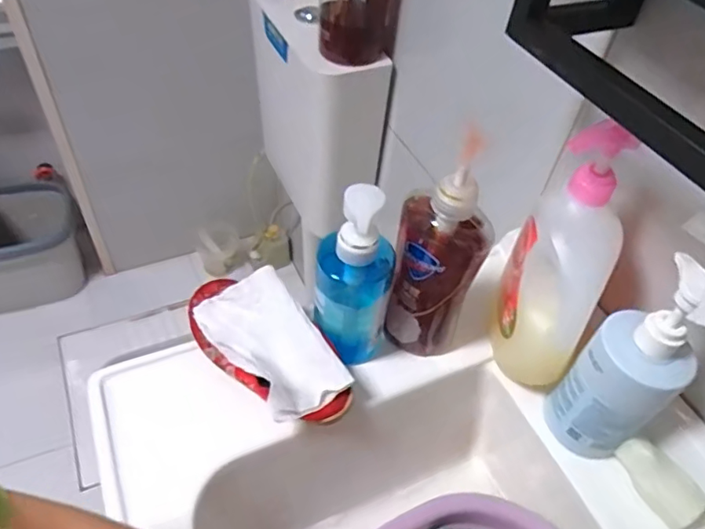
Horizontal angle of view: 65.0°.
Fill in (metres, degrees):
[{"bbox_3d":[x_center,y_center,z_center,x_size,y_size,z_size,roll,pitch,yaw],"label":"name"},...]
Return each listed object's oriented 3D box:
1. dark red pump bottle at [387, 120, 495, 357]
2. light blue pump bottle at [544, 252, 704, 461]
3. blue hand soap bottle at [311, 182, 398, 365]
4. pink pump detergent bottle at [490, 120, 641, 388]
[{"bbox_3d":[0.077,-0.009,0.481,0.072,0.229,0.055,13,49,5],"label":"dark red pump bottle"},{"bbox_3d":[0.223,0.087,0.447,0.058,0.197,0.073,-32,60,-29],"label":"light blue pump bottle"},{"bbox_3d":[0.002,0.010,0.488,0.066,0.195,0.053,9,49,2],"label":"blue hand soap bottle"},{"bbox_3d":[0.181,0.001,0.490,0.076,0.246,0.077,16,26,8],"label":"pink pump detergent bottle"}]

